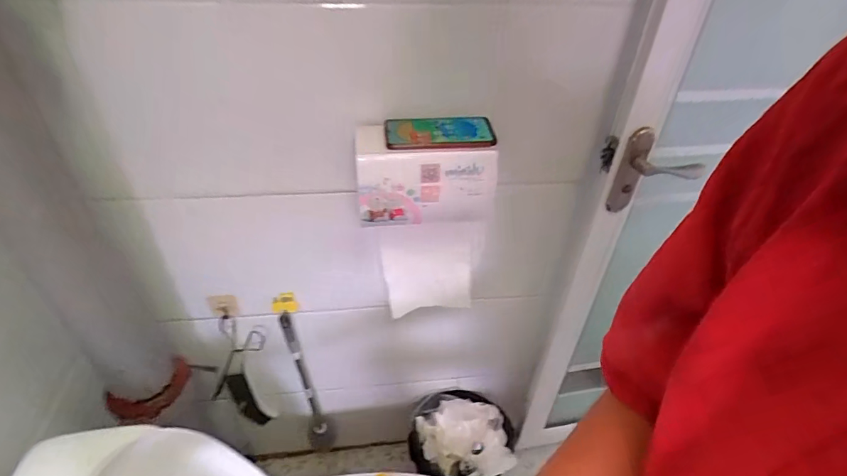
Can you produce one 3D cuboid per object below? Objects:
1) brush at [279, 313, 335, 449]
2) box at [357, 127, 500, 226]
[{"bbox_3d":[-0.284,0.376,1.082,0.066,0.483,0.097,-15,41,-21],"label":"brush"},{"bbox_3d":[-0.004,-0.094,0.679,0.223,0.123,0.101,-1,38,-5],"label":"box"}]

